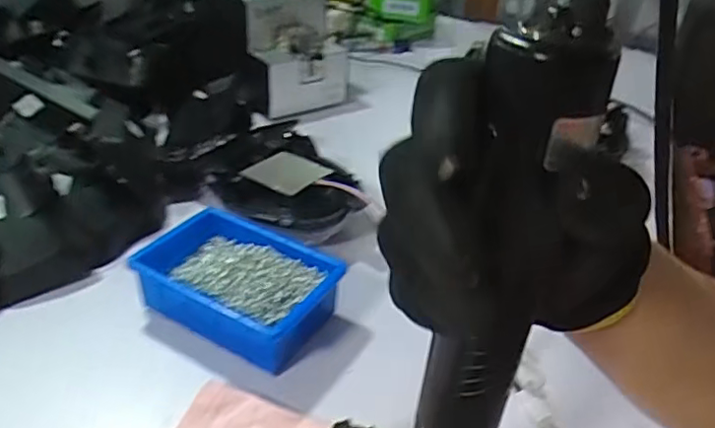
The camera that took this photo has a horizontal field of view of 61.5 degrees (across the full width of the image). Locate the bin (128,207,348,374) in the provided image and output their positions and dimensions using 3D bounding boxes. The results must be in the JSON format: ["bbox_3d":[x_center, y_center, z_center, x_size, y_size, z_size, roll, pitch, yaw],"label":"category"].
[{"bbox_3d":[-0.090,0.059,0.477,0.152,0.054,0.096,20,36,22],"label":"bin"}]

